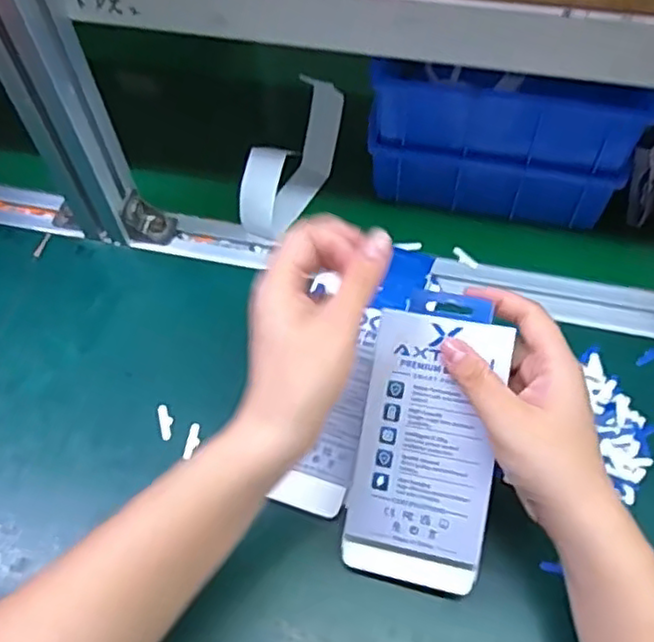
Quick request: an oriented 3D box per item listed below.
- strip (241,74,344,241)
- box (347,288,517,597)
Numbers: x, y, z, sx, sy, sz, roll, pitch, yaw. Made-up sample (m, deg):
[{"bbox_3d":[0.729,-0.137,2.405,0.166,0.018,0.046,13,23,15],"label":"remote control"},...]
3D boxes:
[{"bbox_3d":[-0.031,-0.131,0.557,0.042,0.072,0.125,24,61,17],"label":"strip"},{"bbox_3d":[0.058,0.070,0.385,0.080,0.017,0.168,6,90,6],"label":"box"}]

